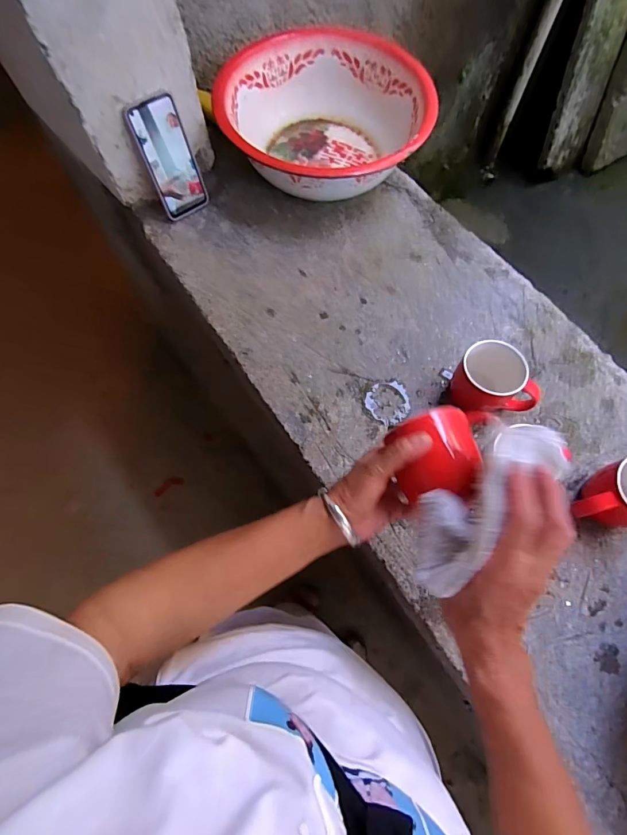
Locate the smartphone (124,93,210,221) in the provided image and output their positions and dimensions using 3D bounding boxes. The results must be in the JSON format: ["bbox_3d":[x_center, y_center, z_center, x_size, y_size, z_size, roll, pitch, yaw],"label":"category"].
[{"bbox_3d":[-0.222,-0.395,0.649,0.074,0.166,0.013,-32,57,-11],"label":"smartphone"}]

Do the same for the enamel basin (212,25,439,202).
[{"bbox_3d":[0.020,-0.512,0.722,0.336,0.110,0.318,0,71,-1],"label":"enamel basin"}]

